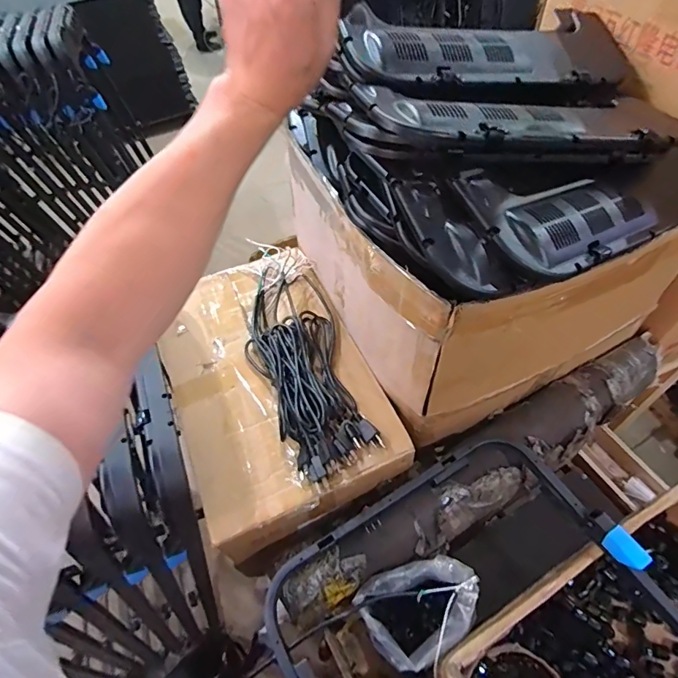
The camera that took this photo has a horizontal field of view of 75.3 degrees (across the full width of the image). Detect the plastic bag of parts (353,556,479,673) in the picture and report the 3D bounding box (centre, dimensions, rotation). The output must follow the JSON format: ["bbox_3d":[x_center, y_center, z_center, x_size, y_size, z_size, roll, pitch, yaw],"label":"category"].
[{"bbox_3d":[0.131,0.429,0.698,0.173,0.110,0.123,-22,55,-11],"label":"plastic bag of parts"}]

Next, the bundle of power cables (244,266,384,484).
[{"bbox_3d":[-0.073,0.036,0.809,0.176,0.043,0.468,-16,54,-7],"label":"bundle of power cables"}]

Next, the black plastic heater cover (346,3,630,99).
[{"bbox_3d":[0.228,-0.418,0.644,0.444,0.023,0.155,-12,75,-16],"label":"black plastic heater cover"}]

